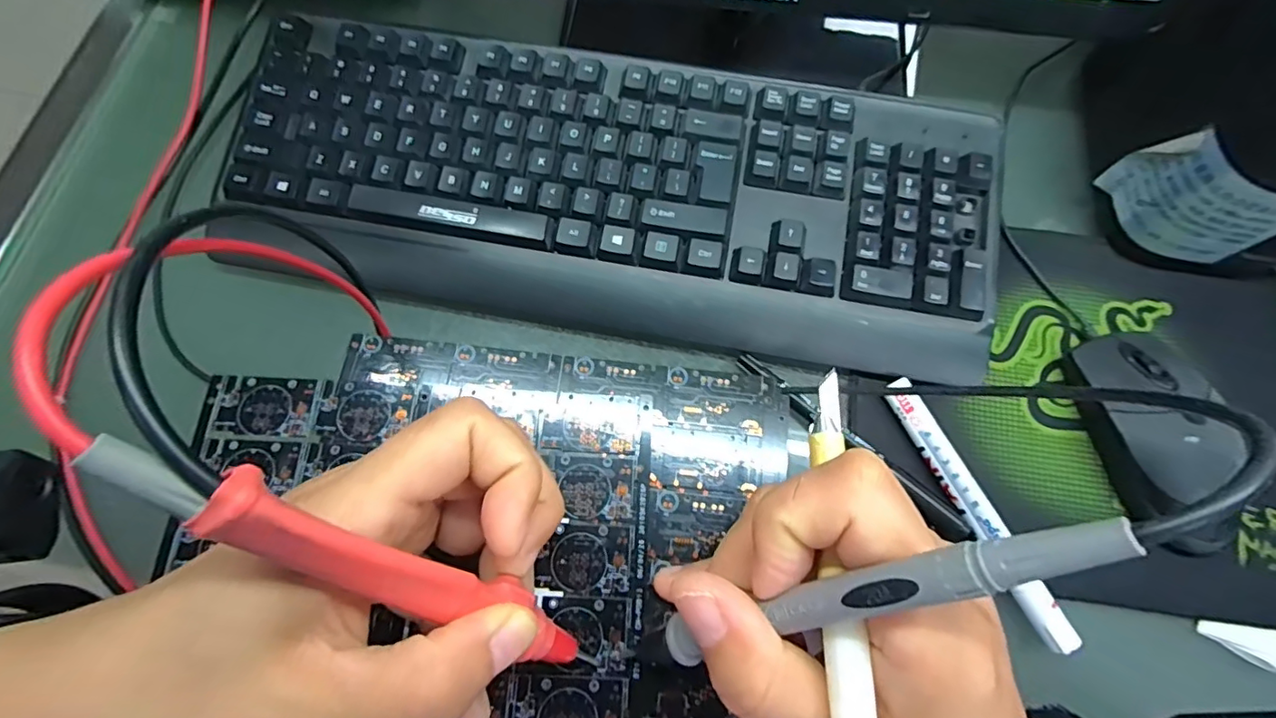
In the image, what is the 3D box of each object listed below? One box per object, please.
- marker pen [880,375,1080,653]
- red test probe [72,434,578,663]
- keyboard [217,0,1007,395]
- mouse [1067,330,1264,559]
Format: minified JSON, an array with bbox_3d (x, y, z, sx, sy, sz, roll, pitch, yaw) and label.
[{"bbox_3d":[0.169,0.075,0.284,0.014,0.016,0.141,-25,75,-9],"label":"marker pen"},{"bbox_3d":[-0.057,0.051,0.134,0.015,0.129,0.014,16,66,50],"label":"red test probe"},{"bbox_3d":[-0.013,-0.098,0.322,0.424,0.039,0.157,10,73,2],"label":"keyboard"},{"bbox_3d":[0.272,0.039,0.286,0.057,0.037,0.114,-16,74,-6],"label":"mouse"}]

